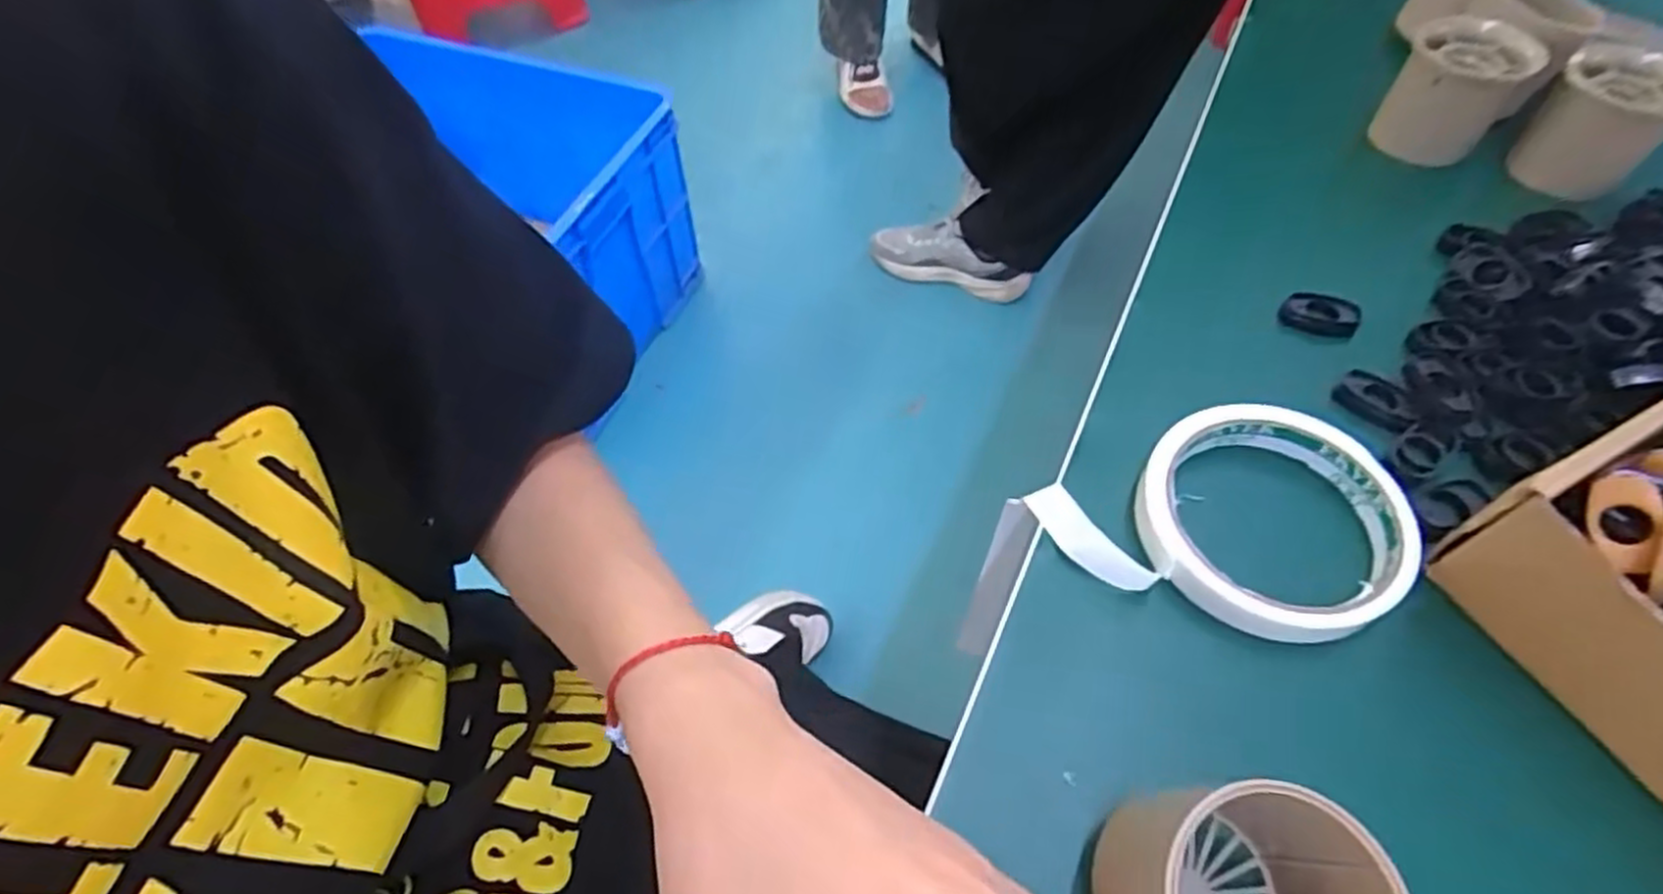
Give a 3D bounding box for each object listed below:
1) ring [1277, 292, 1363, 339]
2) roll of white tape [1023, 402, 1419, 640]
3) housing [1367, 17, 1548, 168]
[{"bbox_3d":[0.225,-0.061,0.350,0.032,0.011,0.016,17,58,12],"label":"ring"},{"bbox_3d":[0.151,0.031,0.280,0.122,0.014,0.090,-19,58,-11],"label":"roll of white tape"},{"bbox_3d":[0.327,-0.188,0.402,0.055,0.051,0.048,26,61,18],"label":"housing"}]

